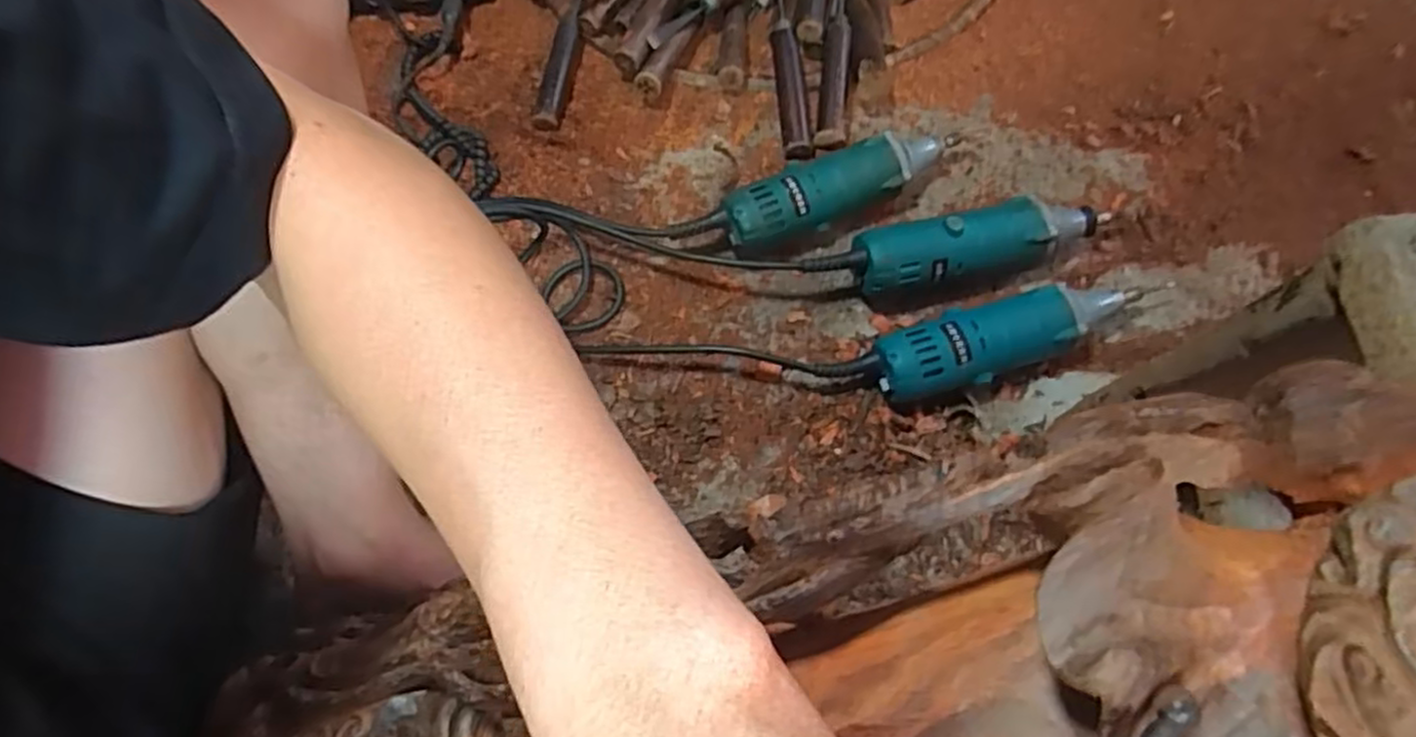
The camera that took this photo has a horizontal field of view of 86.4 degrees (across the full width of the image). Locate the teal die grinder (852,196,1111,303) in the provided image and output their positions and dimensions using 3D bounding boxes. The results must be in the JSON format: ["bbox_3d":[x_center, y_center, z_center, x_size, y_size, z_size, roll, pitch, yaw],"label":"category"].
[{"bbox_3d":[0.216,-0.097,0.594,0.210,0.060,0.053,-15,70,-4],"label":"teal die grinder"}]

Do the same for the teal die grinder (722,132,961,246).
[{"bbox_3d":[0.109,-0.144,0.609,0.199,0.057,0.052,-21,70,-5],"label":"teal die grinder"}]

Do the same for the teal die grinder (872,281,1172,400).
[{"bbox_3d":[0.230,-0.026,0.566,0.221,0.051,0.054,-17,70,-5],"label":"teal die grinder"}]

